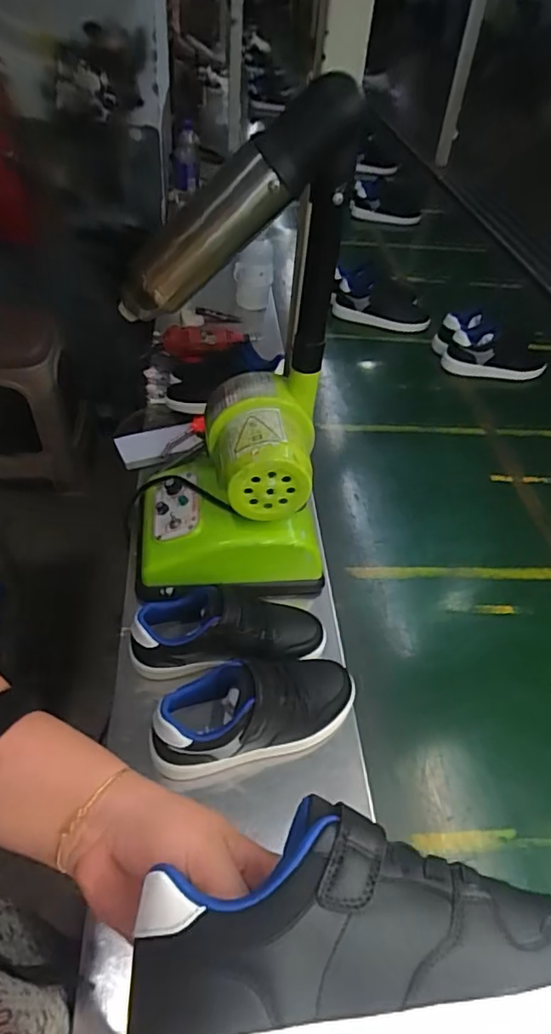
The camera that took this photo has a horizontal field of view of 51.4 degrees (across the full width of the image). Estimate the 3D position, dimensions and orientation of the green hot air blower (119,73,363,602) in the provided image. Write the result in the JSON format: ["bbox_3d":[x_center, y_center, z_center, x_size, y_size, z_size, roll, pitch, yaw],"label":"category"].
[{"bbox_3d":[-0.046,-0.135,0.609,0.216,0.492,0.172,-4,46,-10],"label":"green hot air blower"}]

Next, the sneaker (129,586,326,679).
[{"bbox_3d":[-0.049,0.128,0.642,0.218,0.082,0.078,-1,46,-8],"label":"sneaker"}]

